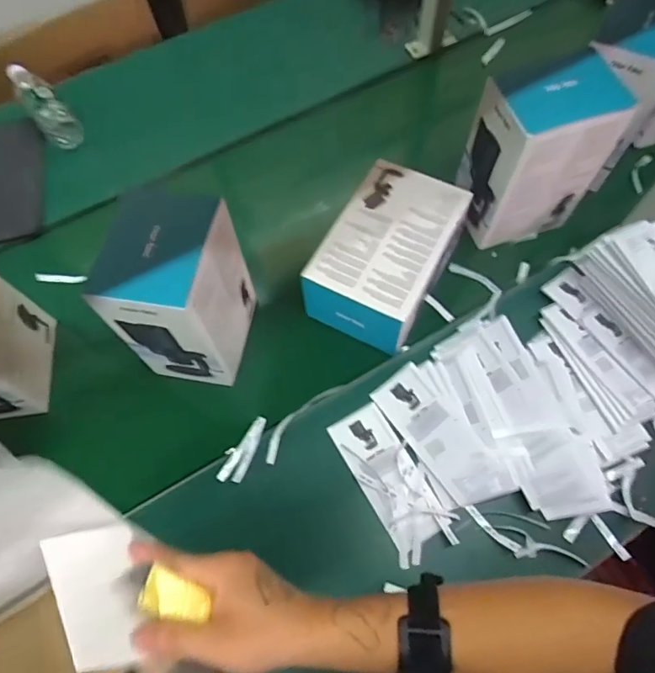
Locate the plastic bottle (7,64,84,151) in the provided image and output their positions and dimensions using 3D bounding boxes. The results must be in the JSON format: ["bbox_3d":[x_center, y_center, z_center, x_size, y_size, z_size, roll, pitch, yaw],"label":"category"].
[{"bbox_3d":[-0.538,-0.438,0.903,0.062,0.071,0.238,-36,69,-18],"label":"plastic bottle"}]

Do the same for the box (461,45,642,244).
[{"bbox_3d":[0.289,-0.247,0.683,0.158,0.219,0.104,-12,64,-7],"label":"box"}]

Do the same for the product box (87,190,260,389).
[{"bbox_3d":[-0.181,-0.052,0.610,0.123,0.248,0.156,11,63,4],"label":"product box"}]

